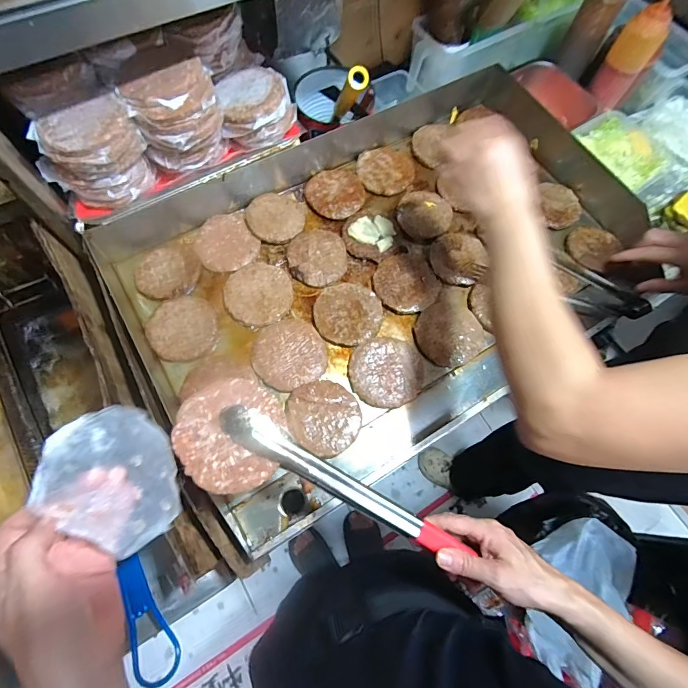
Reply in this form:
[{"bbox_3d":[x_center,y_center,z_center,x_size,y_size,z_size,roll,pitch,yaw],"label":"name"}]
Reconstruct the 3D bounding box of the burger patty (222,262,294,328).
[{"bbox_3d":[-0.126,-0.075,0.582,0.097,0.006,0.098,-19,71,-11],"label":"burger patty"}]

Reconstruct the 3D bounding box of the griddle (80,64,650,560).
[{"bbox_3d":[0.061,-0.127,0.597,0.751,0.082,0.503,-29,74,-14],"label":"griddle"}]

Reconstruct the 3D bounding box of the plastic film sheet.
[{"bbox_3d":[-0.180,0.107,0.322,0.115,0.023,0.097,48,48,-22],"label":"plastic film sheet"}]

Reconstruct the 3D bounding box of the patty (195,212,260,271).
[{"bbox_3d":[-0.184,-0.160,0.609,0.090,0.007,0.101,-31,74,-15],"label":"patty"}]

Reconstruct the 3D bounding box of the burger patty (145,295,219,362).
[{"bbox_3d":[-0.228,-0.023,0.557,0.093,0.009,0.097,1,69,-3],"label":"burger patty"}]

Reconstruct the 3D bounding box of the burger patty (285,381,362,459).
[{"bbox_3d":[-0.027,0.096,0.523,0.090,0.009,0.099,1,69,-3],"label":"burger patty"}]

